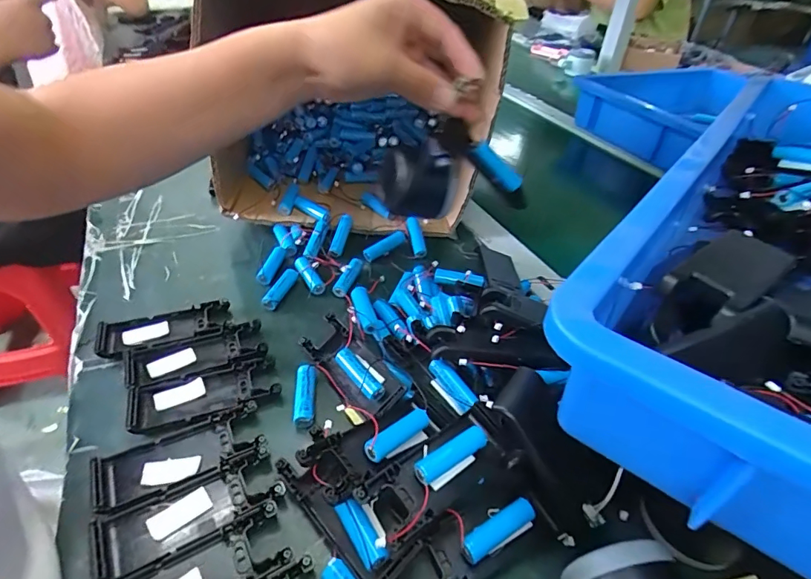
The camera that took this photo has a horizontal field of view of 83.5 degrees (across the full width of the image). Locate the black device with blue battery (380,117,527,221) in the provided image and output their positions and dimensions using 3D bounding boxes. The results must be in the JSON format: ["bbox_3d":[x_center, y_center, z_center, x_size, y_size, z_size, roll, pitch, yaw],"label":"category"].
[{"bbox_3d":[0.037,-0.090,0.367,0.118,0.077,0.030,9,41,9],"label":"black device with blue battery"}]

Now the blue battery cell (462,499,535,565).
[{"bbox_3d":[0.056,0.145,0.274,0.049,0.012,0.014,-21,47,-25],"label":"blue battery cell"}]

